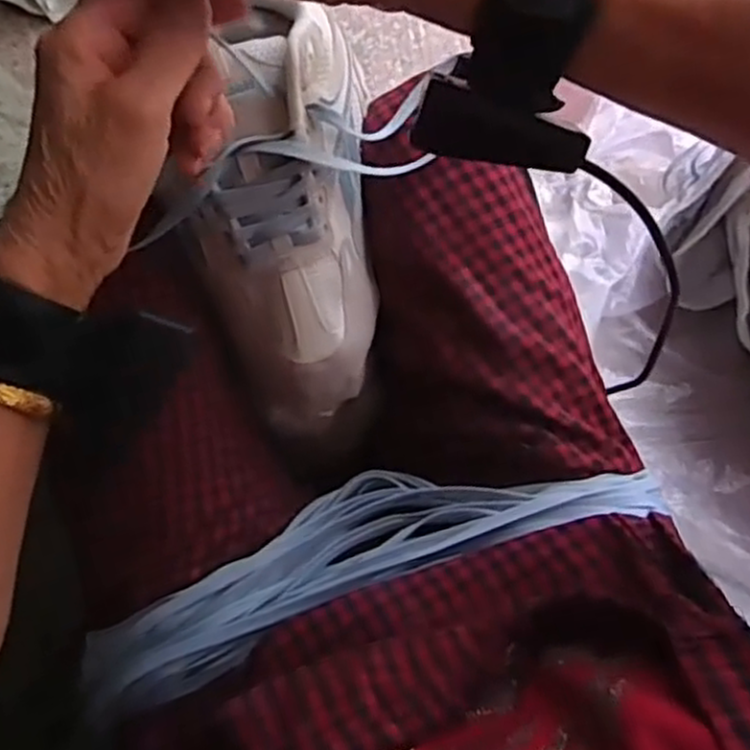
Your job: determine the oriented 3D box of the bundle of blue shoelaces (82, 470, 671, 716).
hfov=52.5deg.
[{"bbox_3d":[-0.001,0.092,0.427,0.344,0.059,0.079,-19,69,-7],"label":"bundle of blue shoelaces"}]

